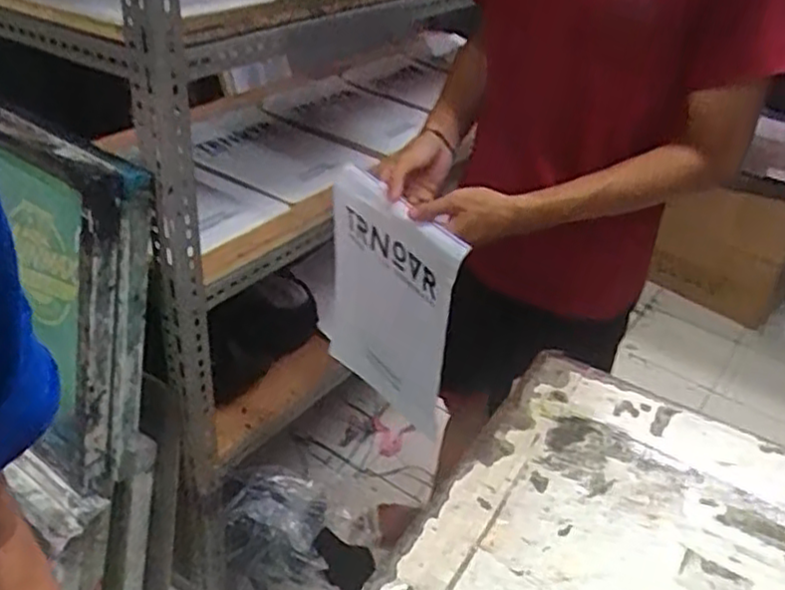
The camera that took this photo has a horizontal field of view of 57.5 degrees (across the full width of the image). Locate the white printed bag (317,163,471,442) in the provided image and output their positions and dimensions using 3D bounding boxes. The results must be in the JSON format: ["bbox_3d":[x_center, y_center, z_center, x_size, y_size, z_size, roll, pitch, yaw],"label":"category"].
[{"bbox_3d":[-0.006,0.015,0.974,0.024,0.330,0.242,-24,43,-35],"label":"white printed bag"}]

